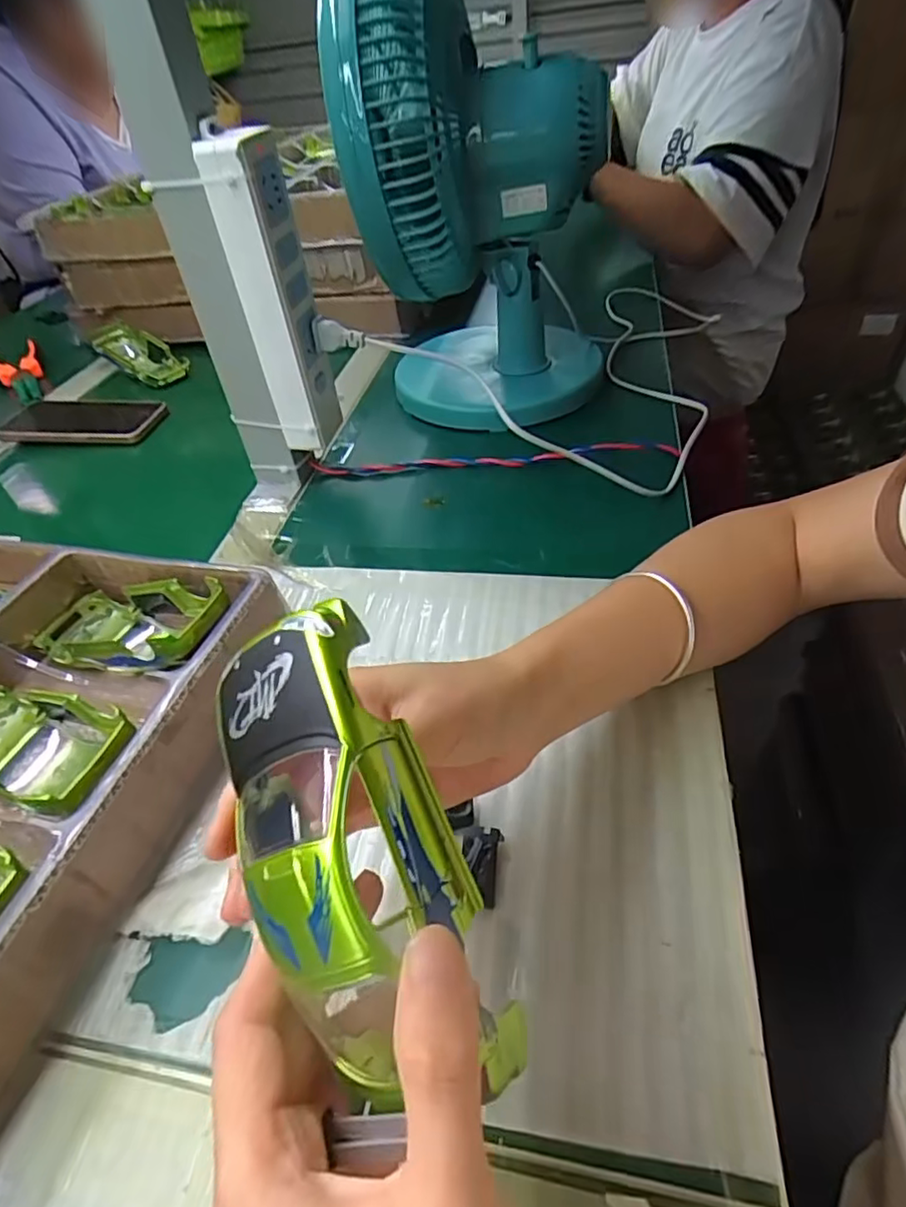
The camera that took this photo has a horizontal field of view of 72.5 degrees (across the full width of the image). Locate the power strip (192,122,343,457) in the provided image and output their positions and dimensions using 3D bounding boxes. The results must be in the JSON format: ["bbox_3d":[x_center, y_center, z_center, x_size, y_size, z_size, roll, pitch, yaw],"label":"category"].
[{"bbox_3d":[-0.119,-0.205,0.427,0.042,0.191,0.048,-1,44,7],"label":"power strip"}]

